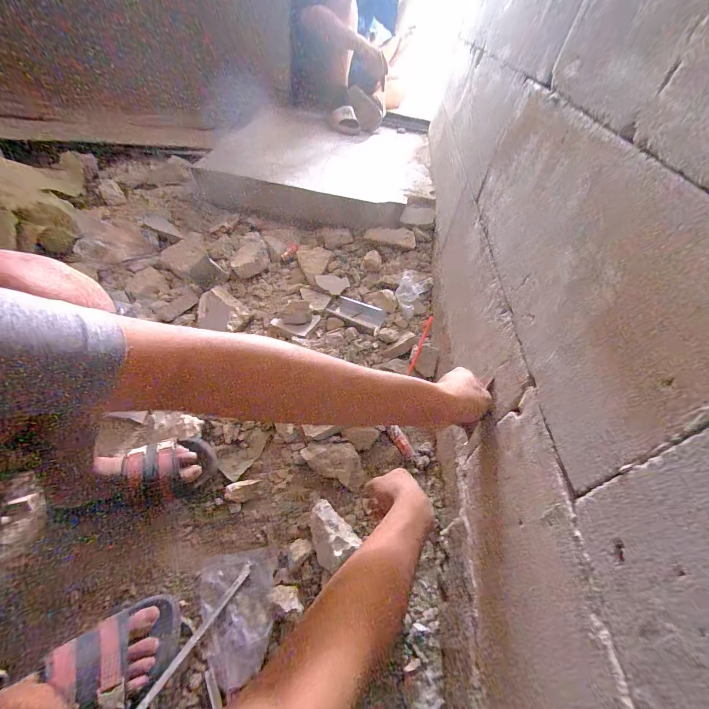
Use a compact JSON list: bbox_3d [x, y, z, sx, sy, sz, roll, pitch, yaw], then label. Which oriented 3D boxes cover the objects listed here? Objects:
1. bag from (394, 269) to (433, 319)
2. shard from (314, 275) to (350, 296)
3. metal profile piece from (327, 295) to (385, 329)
[{"bbox_3d":[0.165,-0.178,0.934,0.087,0.039,0.156,20,52,11],"label":"bag"},{"bbox_3d":[-0.064,-0.207,0.963,0.096,0.008,0.076,-6,62,-3],"label":"shard"},{"bbox_3d":[0.010,-0.113,0.914,0.137,0.040,0.083,22,48,9],"label":"metal profile piece"}]

